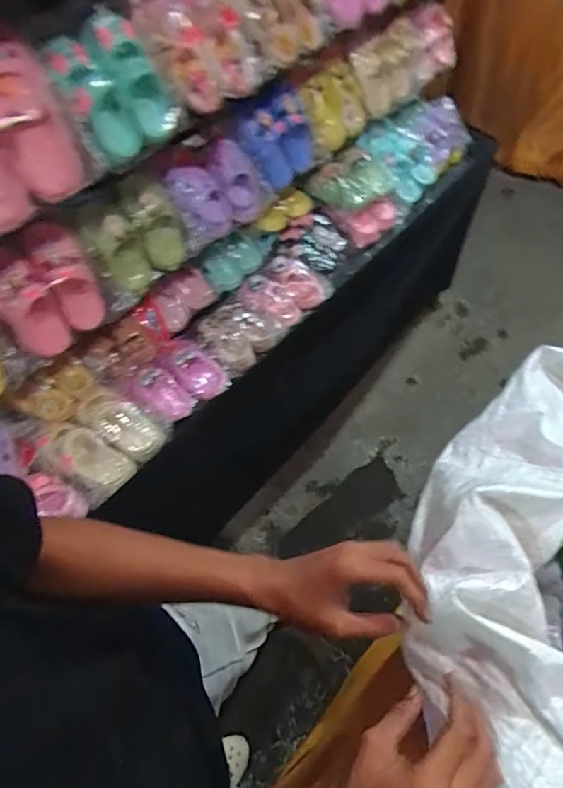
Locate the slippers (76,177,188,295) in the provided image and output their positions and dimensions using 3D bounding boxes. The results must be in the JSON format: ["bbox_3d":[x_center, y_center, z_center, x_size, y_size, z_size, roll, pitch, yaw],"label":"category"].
[{"bbox_3d":[-0.269,-0.293,0.889,0.159,0.148,0.093,-38,66,-21],"label":"slippers"}]

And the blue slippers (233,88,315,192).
[{"bbox_3d":[-0.008,-0.541,1.025,0.173,0.152,0.088,-36,65,-20],"label":"blue slippers"}]

